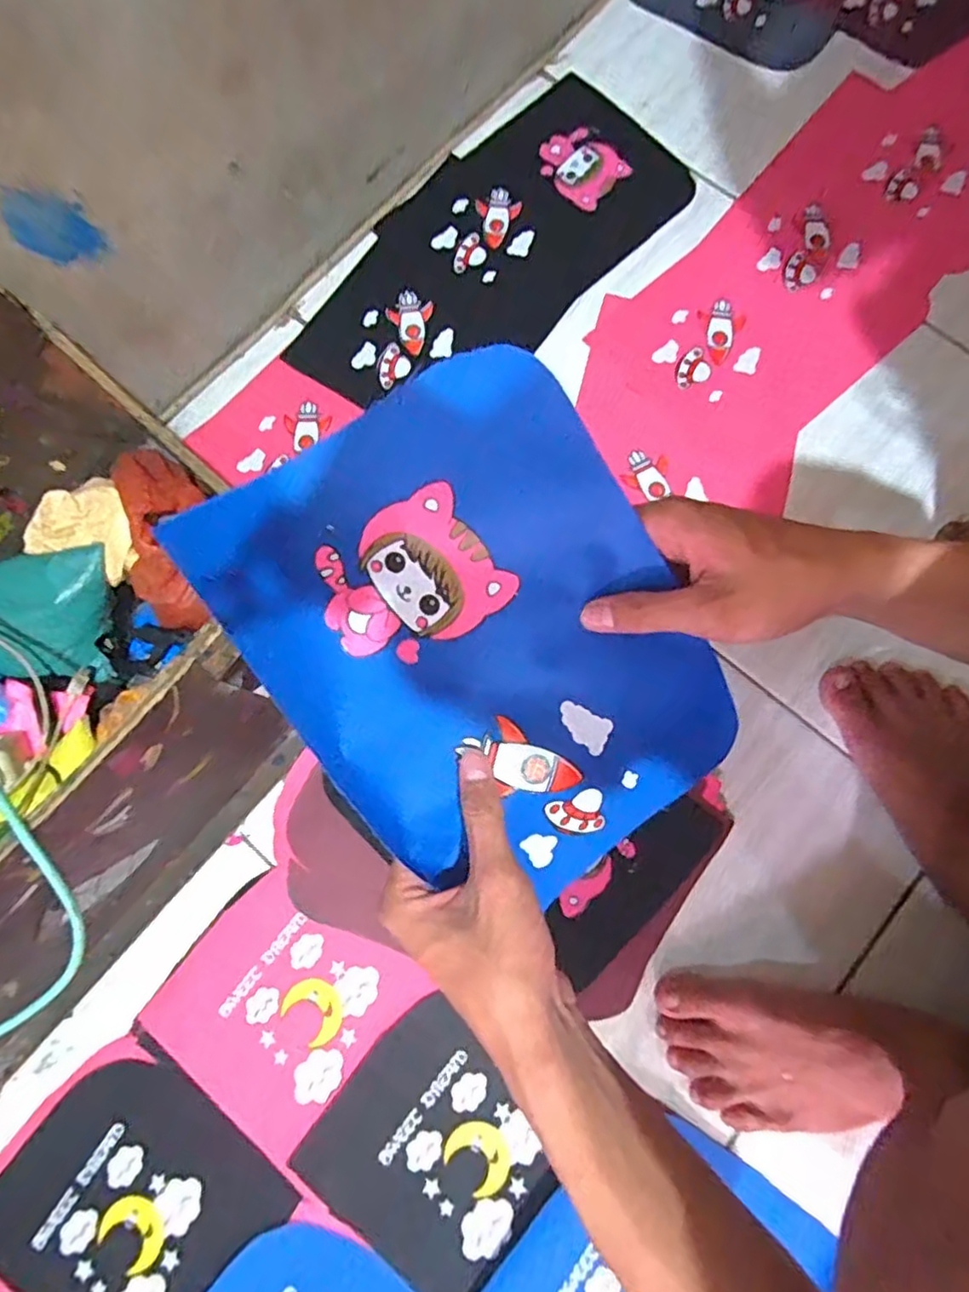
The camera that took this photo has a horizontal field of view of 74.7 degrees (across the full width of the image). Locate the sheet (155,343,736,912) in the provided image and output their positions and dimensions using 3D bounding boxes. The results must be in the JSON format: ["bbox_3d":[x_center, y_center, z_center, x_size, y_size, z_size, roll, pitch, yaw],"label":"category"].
[{"bbox_3d":[0.004,0.009,0.334,0.199,0.035,0.279,-36,105,0],"label":"sheet"}]

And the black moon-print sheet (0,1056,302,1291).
[{"bbox_3d":[-0.278,0.438,0.495,0.188,0.015,0.189,36,83,8],"label":"black moon-print sheet"}]

